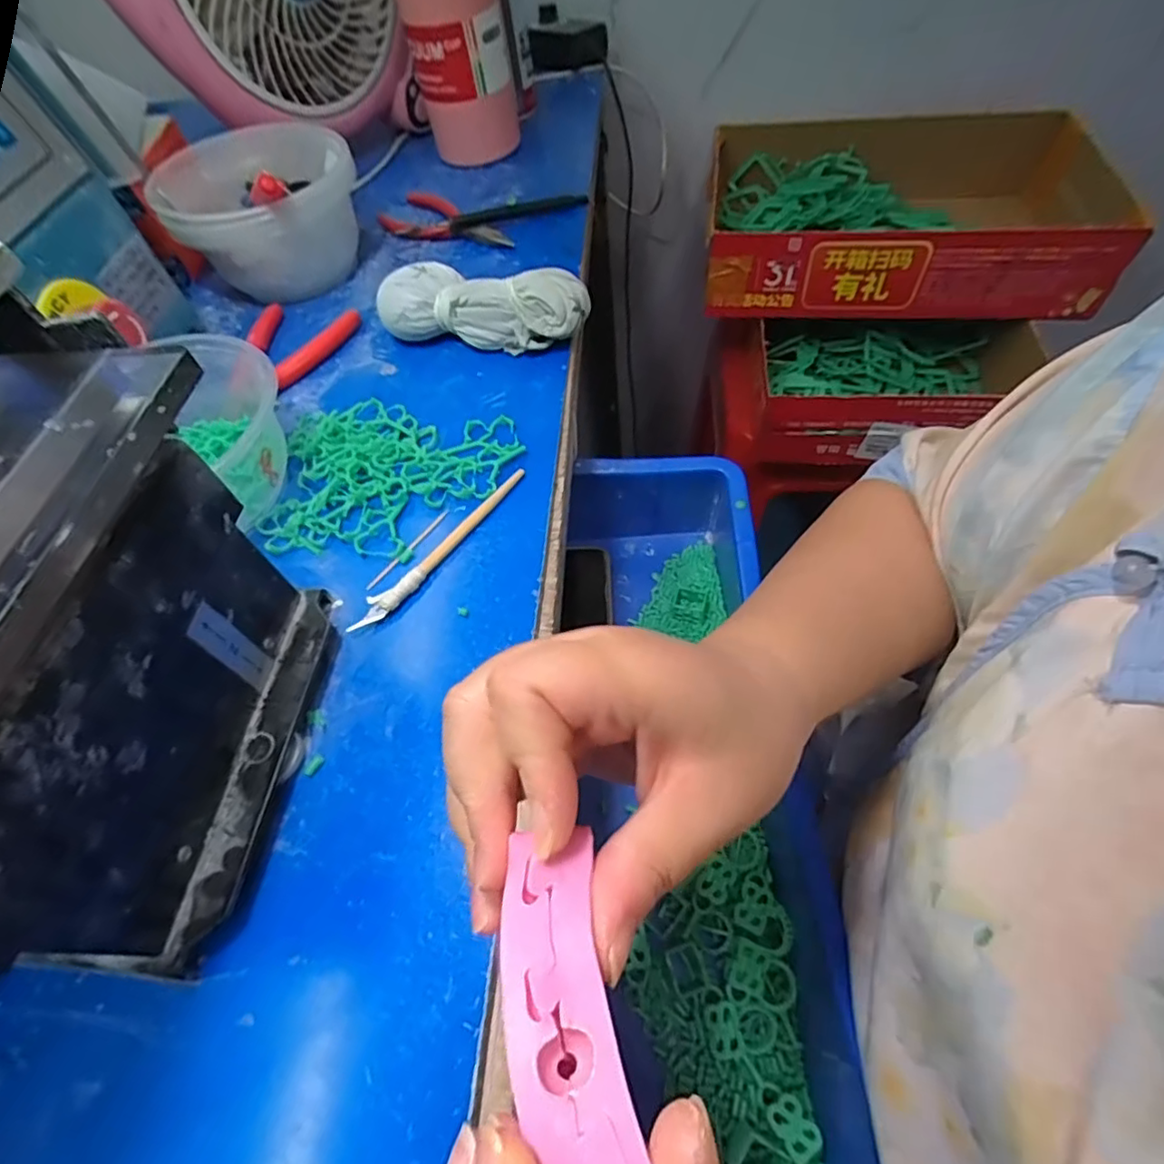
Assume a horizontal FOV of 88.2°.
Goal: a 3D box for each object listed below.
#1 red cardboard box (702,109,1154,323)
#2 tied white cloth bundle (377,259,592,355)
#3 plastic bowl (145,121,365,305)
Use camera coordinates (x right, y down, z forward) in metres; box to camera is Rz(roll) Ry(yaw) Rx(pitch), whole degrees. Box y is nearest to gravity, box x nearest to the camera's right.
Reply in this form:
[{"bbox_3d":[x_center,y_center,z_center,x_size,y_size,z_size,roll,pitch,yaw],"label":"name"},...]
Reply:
[{"bbox_3d":[0.369,-0.448,0.709,0.418,0.101,0.339,4,57,10],"label":"red cardboard box"},{"bbox_3d":[-0.063,-0.179,0.390,0.134,0.041,0.049,8,59,11],"label":"tied white cloth bundle"},{"bbox_3d":[-0.235,-0.266,0.434,0.120,0.082,0.104,6,58,11],"label":"plastic bowl"}]

